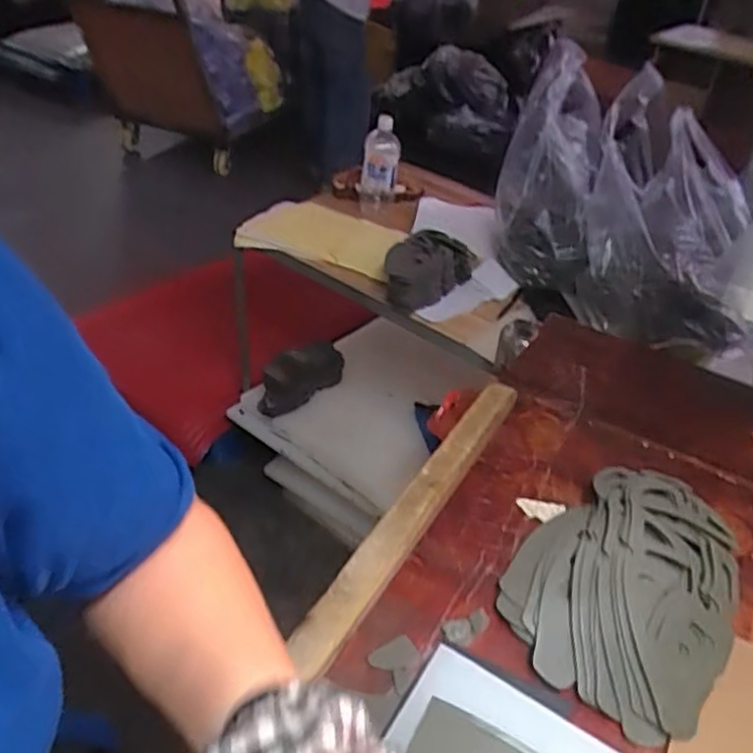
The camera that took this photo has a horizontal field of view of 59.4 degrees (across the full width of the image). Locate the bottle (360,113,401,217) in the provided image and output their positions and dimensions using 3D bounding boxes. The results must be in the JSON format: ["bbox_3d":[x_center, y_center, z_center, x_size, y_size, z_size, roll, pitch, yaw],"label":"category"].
[{"bbox_3d":[0.008,-0.448,1.422,0.078,0.216,0.079,1,41,-8],"label":"bottle"}]

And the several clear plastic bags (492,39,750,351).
[{"bbox_3d":[0.446,-0.307,1.170,0.490,0.389,0.226,29,45,23],"label":"several clear plastic bags"}]

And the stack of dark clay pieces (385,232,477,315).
[{"bbox_3d":[0.098,-0.213,1.283,0.115,0.085,0.215,26,44,21],"label":"stack of dark clay pieces"}]

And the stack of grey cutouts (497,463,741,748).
[{"bbox_3d":[0.216,0.168,0.556,0.170,0.047,0.239,31,46,26],"label":"stack of grey cutouts"}]

